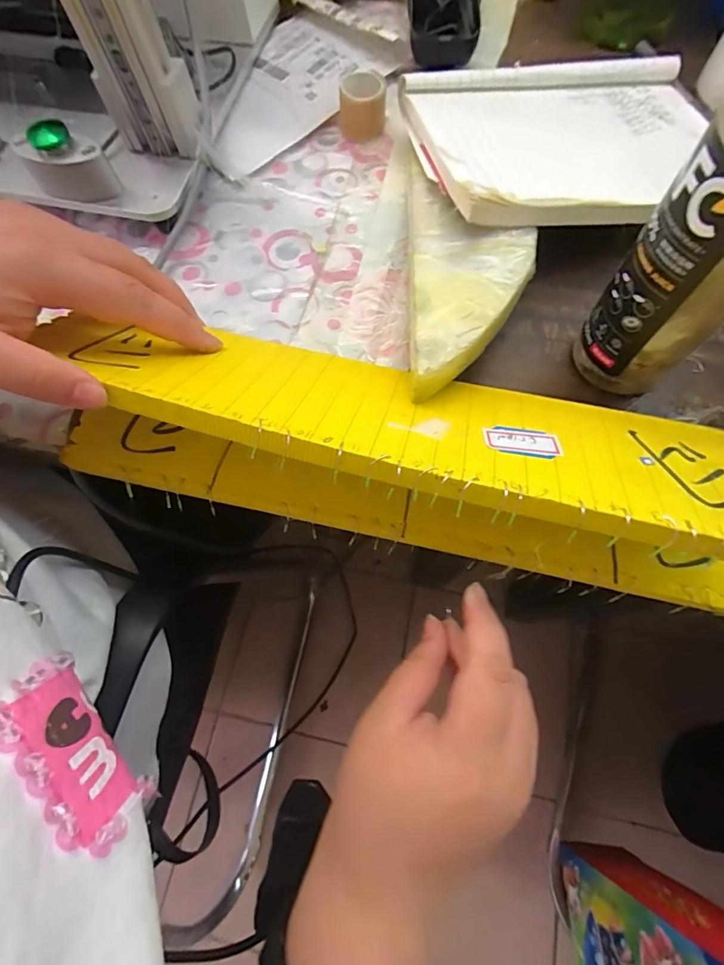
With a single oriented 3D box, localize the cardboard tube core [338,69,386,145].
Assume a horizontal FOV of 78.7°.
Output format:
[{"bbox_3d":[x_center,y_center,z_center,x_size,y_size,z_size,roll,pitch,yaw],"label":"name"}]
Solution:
[{"bbox_3d":[0.000,-0.273,0.321,0.033,0.030,0.028,0,69,3],"label":"cardboard tube core"}]

